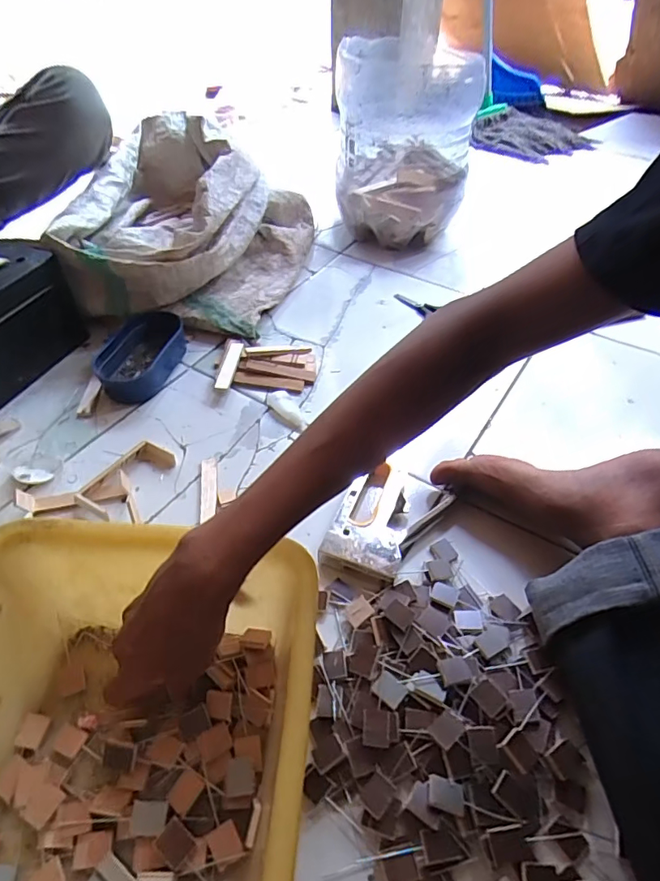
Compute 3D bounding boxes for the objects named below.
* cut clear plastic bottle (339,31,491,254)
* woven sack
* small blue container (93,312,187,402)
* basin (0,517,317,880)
[{"bbox_3d":[0.129,-0.520,0.894,0.224,0.272,0.197,6,49,5],"label":"cut clear plastic bottle"},{"bbox_3d":[-0.215,-0.374,0.847,0.341,0.175,0.432,2,49,2],"label":"woven sack"},{"bbox_3d":[-0.257,-0.119,0.705,0.088,0.050,0.146,10,49,8],"label":"small blue container"},{"bbox_3d":[-0.152,0.206,0.352,0.269,0.120,0.261,3,49,3],"label":"basin"}]

